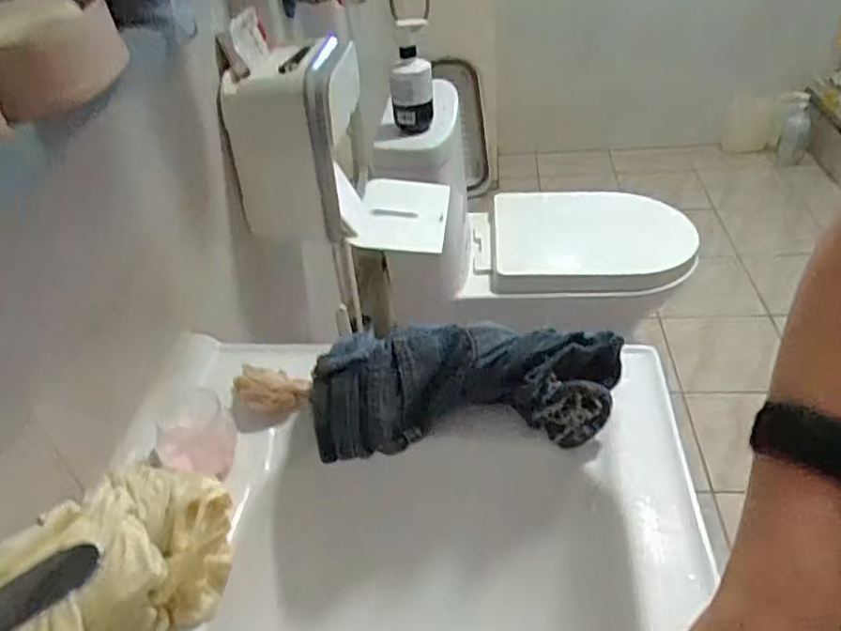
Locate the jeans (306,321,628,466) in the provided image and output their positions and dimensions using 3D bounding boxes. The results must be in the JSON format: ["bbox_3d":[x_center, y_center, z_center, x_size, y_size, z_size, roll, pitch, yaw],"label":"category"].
[{"bbox_3d":[0.041,0.055,0.550,0.260,0.082,0.095,-3,38,5],"label":"jeans"}]

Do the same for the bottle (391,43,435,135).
[{"bbox_3d":[-0.014,-0.395,1.176,0.077,0.164,0.061,-6,38,1],"label":"bottle"}]

